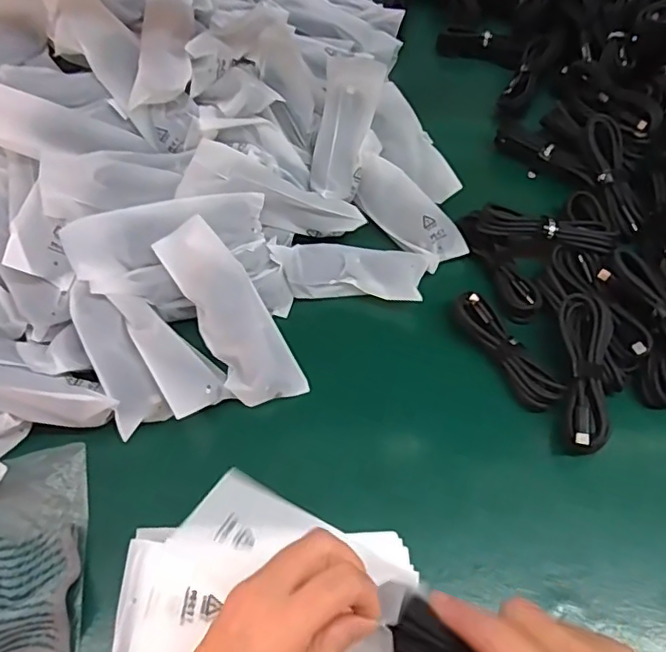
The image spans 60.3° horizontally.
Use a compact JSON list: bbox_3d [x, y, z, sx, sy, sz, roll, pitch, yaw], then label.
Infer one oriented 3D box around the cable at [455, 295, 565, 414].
[{"bbox_3d":[0.130,0.018,0.437,0.025,0.020,0.105,-27,66,-18],"label":"cable"}]

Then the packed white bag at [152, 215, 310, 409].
[{"bbox_3d":[-0.078,-0.010,0.435,0.050,0.023,0.152,-30,83,-20],"label":"packed white bag"}]

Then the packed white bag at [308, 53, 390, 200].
[{"bbox_3d":[0.012,-0.189,0.528,0.051,0.023,0.135,14,73,-4],"label":"packed white bag"}]

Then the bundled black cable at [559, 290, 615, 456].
[{"bbox_3d":[0.178,0.031,0.403,0.030,0.021,0.113,6,67,8],"label":"bundled black cable"}]

